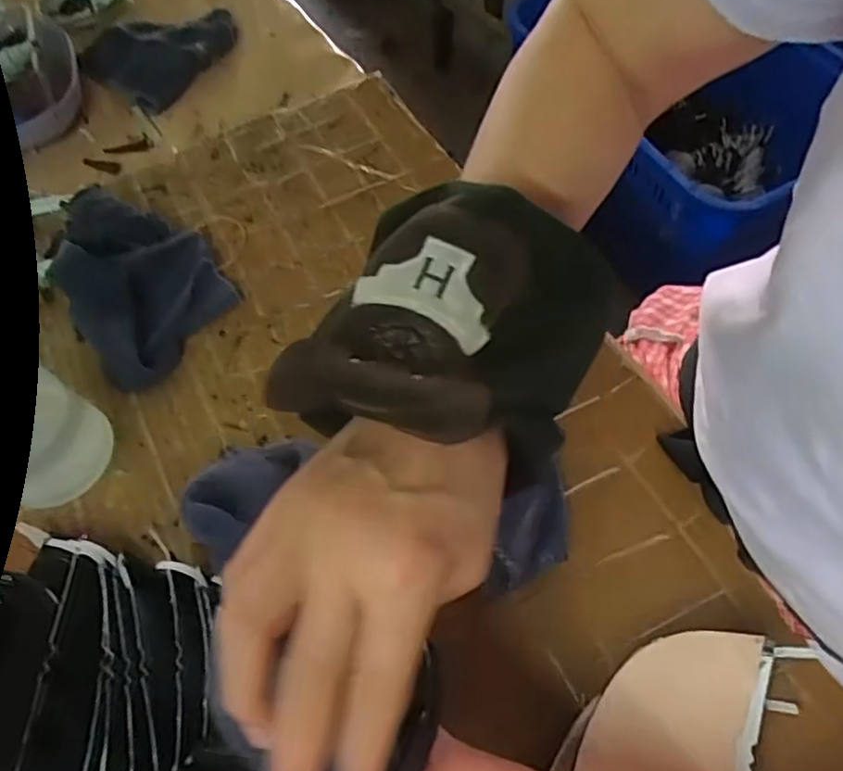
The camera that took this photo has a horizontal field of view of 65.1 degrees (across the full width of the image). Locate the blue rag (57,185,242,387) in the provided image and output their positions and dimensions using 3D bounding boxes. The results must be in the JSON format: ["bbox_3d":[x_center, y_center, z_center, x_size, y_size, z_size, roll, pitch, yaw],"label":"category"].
[{"bbox_3d":[-0.182,-0.074,0.423,0.090,0.038,0.135,-31,65,-15],"label":"blue rag"}]

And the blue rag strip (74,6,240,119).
[{"bbox_3d":[-0.220,-0.288,0.551,0.095,0.018,0.113,29,66,16],"label":"blue rag strip"}]

